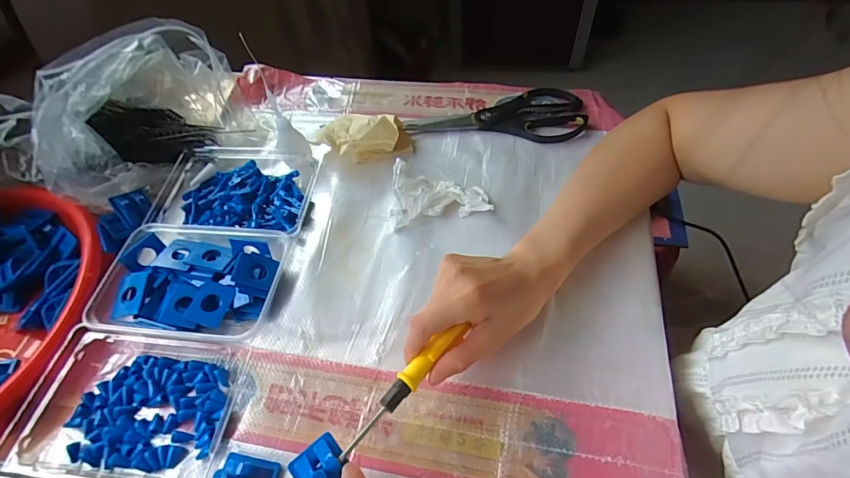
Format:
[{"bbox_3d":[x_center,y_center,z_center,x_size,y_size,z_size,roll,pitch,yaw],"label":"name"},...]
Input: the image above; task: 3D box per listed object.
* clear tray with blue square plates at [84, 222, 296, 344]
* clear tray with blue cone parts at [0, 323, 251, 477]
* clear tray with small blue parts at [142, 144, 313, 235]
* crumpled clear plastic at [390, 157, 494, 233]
[{"bbox_3d":[-0.221,0.043,0.393,0.155,0.033,0.108,2,56,7],"label":"clear tray with blue square plates"},{"bbox_3d":[-0.252,0.136,0.336,0.176,0.031,0.117,1,56,6],"label":"clear tray with blue cone parts"},{"bbox_3d":[-0.222,-0.056,0.462,0.185,0.033,0.108,0,56,6],"label":"clear tray with small blue parts"},{"bbox_3d":[0.013,-0.051,0.431,0.104,0.044,0.058,-9,55,-1],"label":"crumpled clear plastic"}]

